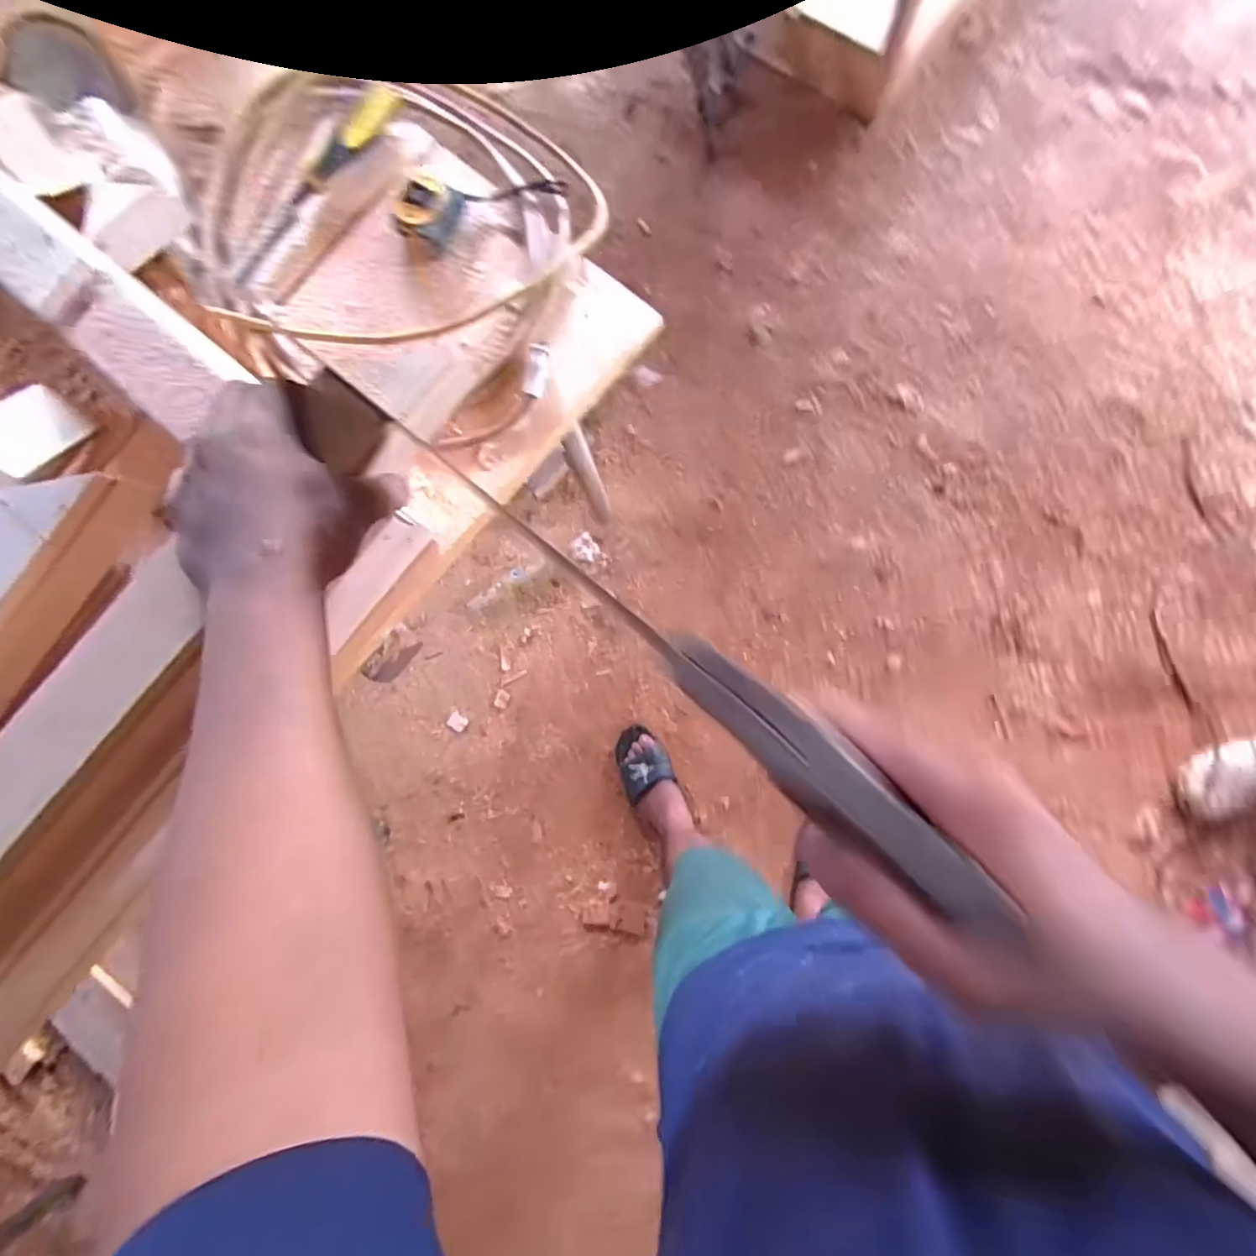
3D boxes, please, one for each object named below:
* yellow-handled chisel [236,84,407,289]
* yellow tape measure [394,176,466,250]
[{"bbox_3d":[-0.312,-0.444,0.587,0.030,0.020,0.240,38,89,8],"label":"yellow-handled chisel"},{"bbox_3d":[-0.189,-0.401,0.565,0.050,0.031,0.063,28,87,8],"label":"yellow tape measure"}]

